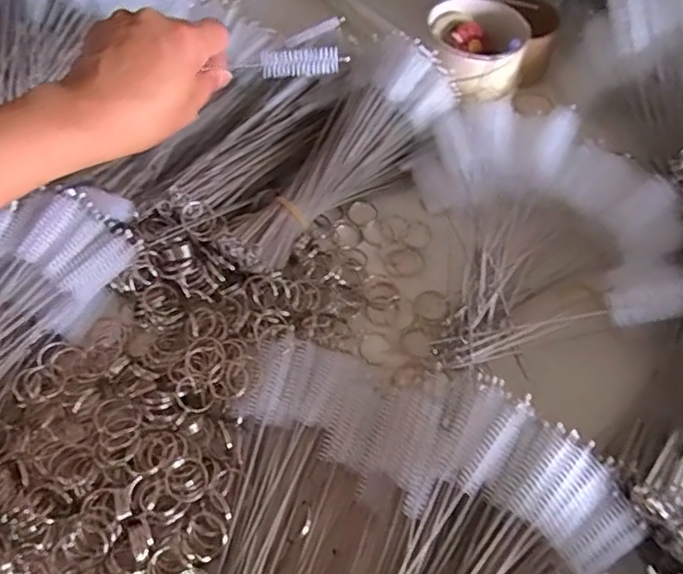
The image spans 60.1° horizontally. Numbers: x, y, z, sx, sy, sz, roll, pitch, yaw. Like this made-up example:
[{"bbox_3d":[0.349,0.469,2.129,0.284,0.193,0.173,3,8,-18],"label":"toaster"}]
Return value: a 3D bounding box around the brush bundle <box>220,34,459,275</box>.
[{"bbox_3d":[-0.005,-0.093,0.443,0.204,0.066,0.067,-45,68,-7],"label":"brush bundle"}]

